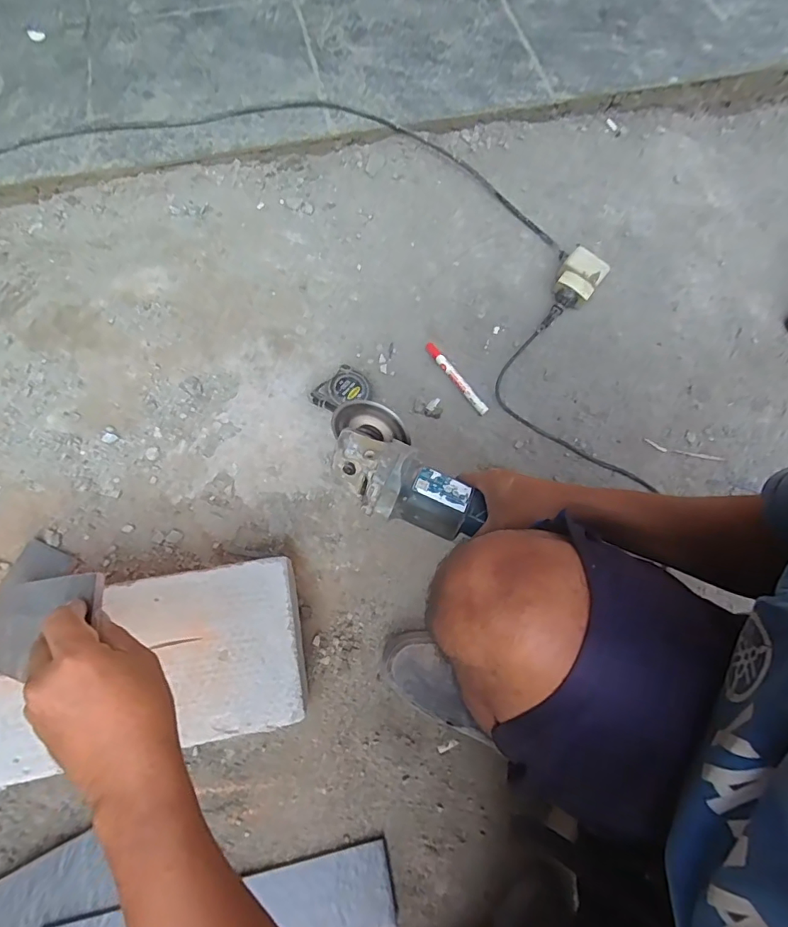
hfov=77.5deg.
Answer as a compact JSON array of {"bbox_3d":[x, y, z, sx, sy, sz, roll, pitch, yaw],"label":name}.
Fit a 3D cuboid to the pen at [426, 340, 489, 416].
[{"bbox_3d":[0.099,-0.138,0.787,0.016,0.017,0.152,-34,76,-12],"label":"pen"}]

